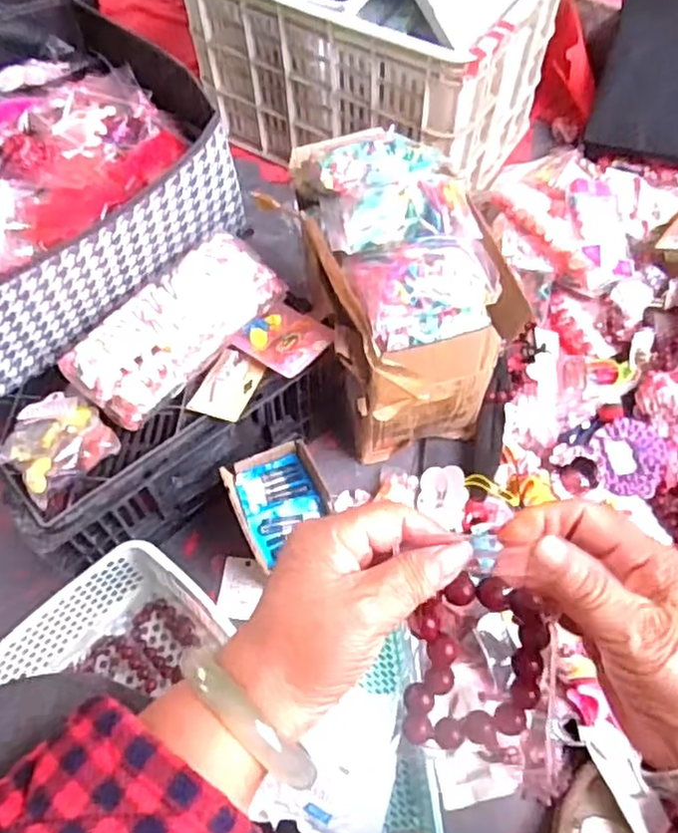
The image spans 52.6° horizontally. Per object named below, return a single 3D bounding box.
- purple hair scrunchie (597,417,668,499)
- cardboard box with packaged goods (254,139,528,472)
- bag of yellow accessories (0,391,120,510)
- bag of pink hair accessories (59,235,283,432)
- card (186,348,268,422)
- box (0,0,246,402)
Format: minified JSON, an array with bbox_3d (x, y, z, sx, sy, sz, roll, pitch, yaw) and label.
[{"bbox_3d":[0.381,0.052,0.889,0.084,0.017,0.101,6,76,10],"label":"purple hair scrunchie"},{"bbox_3d":[0.060,-0.131,0.811,0.183,0.309,0.265,-22,63,-11],"label":"cardboard box with packaged goods"},{"bbox_3d":[-0.283,0.025,0.683,0.094,0.042,0.103,-41,68,-20],"label":"bag of yellow accessories"},{"bbox_3d":[-0.170,-0.095,0.720,0.103,0.064,0.236,39,68,20],"label":"bag of pink hair accessories"},{"bbox_3d":[-0.119,-0.033,0.741,0.057,0.007,0.085,18,59,17],"label":"card"},{"bbox_3d":[-0.352,-0.246,0.744,0.399,0.143,0.370,-39,67,-19],"label":"box"}]

